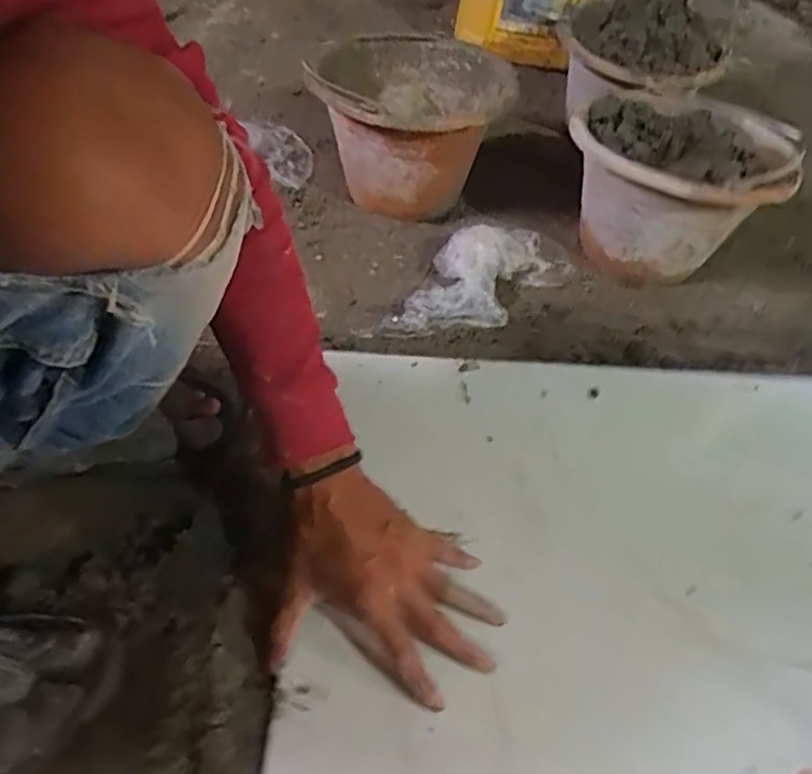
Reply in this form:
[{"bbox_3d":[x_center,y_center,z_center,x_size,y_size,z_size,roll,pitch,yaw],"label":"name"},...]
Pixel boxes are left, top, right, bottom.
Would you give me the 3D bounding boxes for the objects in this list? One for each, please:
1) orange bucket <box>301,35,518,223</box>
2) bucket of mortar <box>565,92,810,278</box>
[{"bbox_3d":[0.002,-0.338,0.870,0.241,0.165,0.250,2,48,-2],"label":"orange bucket"},{"bbox_3d":[0.323,-0.242,0.818,0.241,0.156,0.231,2,48,-2],"label":"bucket of mortar"}]

